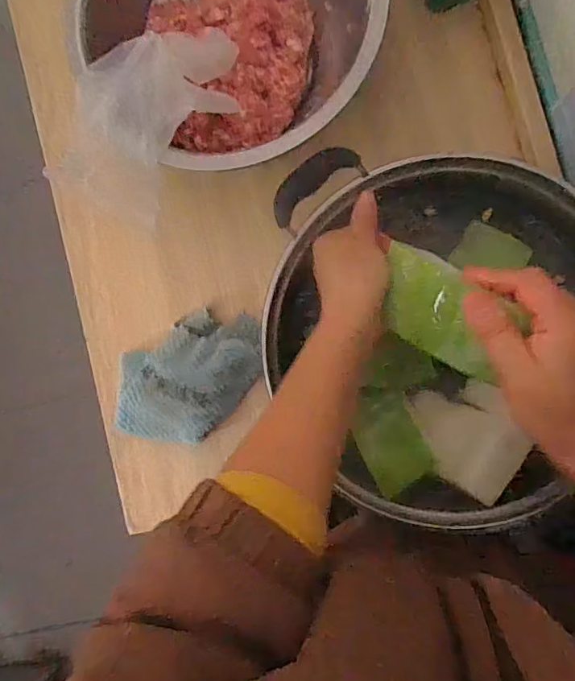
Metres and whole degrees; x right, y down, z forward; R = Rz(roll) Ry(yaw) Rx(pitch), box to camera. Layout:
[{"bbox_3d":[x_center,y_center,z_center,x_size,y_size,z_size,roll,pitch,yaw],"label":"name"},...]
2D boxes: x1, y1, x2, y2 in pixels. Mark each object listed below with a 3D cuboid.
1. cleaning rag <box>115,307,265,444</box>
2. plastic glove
[{"bbox_3d":[-0.097,0.037,0.483,0.162,0.032,0.109,-32,85,5],"label":"cleaning rag"},{"bbox_3d":[-0.119,-0.199,0.425,0.109,0.056,0.179,32,92,6],"label":"plastic glove"}]

